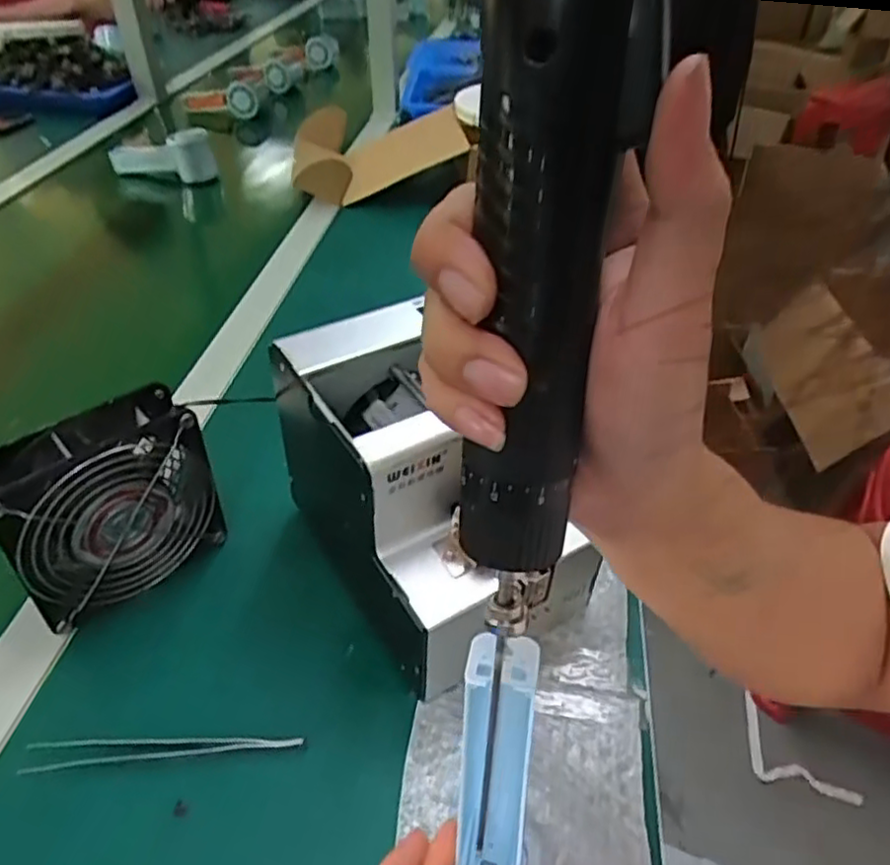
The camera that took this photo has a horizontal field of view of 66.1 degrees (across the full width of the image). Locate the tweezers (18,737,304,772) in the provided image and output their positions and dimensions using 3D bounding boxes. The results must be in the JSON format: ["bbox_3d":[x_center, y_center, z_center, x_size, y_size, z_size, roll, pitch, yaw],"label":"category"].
[{"bbox_3d":[-0.149,0.165,0.364,0.141,0.007,0.016,-3,40,-5],"label":"tweezers"}]

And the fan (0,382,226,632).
[{"bbox_3d":[-0.202,0.047,0.415,0.117,0.119,0.047,-33,53,-32],"label":"fan"}]

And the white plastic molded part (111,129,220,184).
[{"bbox_3d":[-0.406,-0.401,0.989,0.199,0.074,0.037,14,42,20],"label":"white plastic molded part"}]

